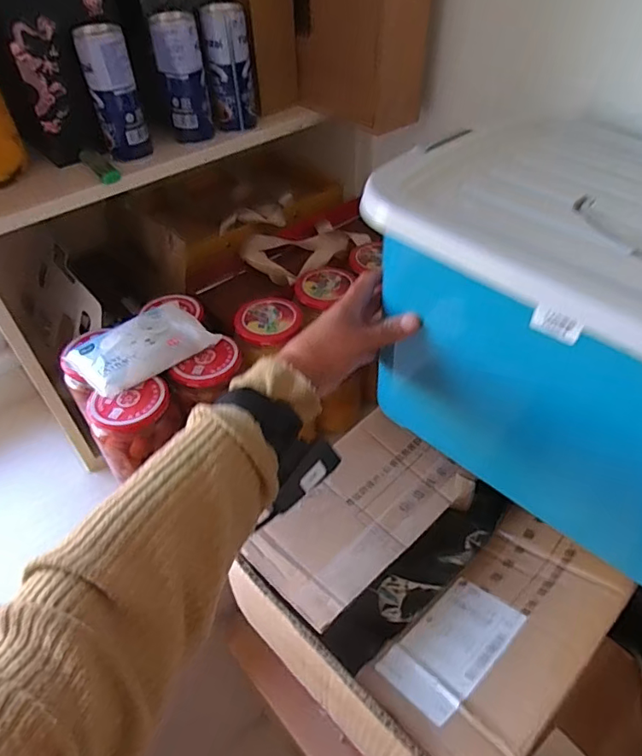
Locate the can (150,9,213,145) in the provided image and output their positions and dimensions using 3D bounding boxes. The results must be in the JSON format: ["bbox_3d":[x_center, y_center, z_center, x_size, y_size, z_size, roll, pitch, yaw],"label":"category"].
[{"bbox_3d":[-0.165,-0.359,0.629,0.054,0.129,0.046,-12,46,-7],"label":"can"}]

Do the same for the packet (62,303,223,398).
[{"bbox_3d":[-0.204,-0.038,0.589,0.140,0.027,0.093,-35,53,-25],"label":"packet"}]

